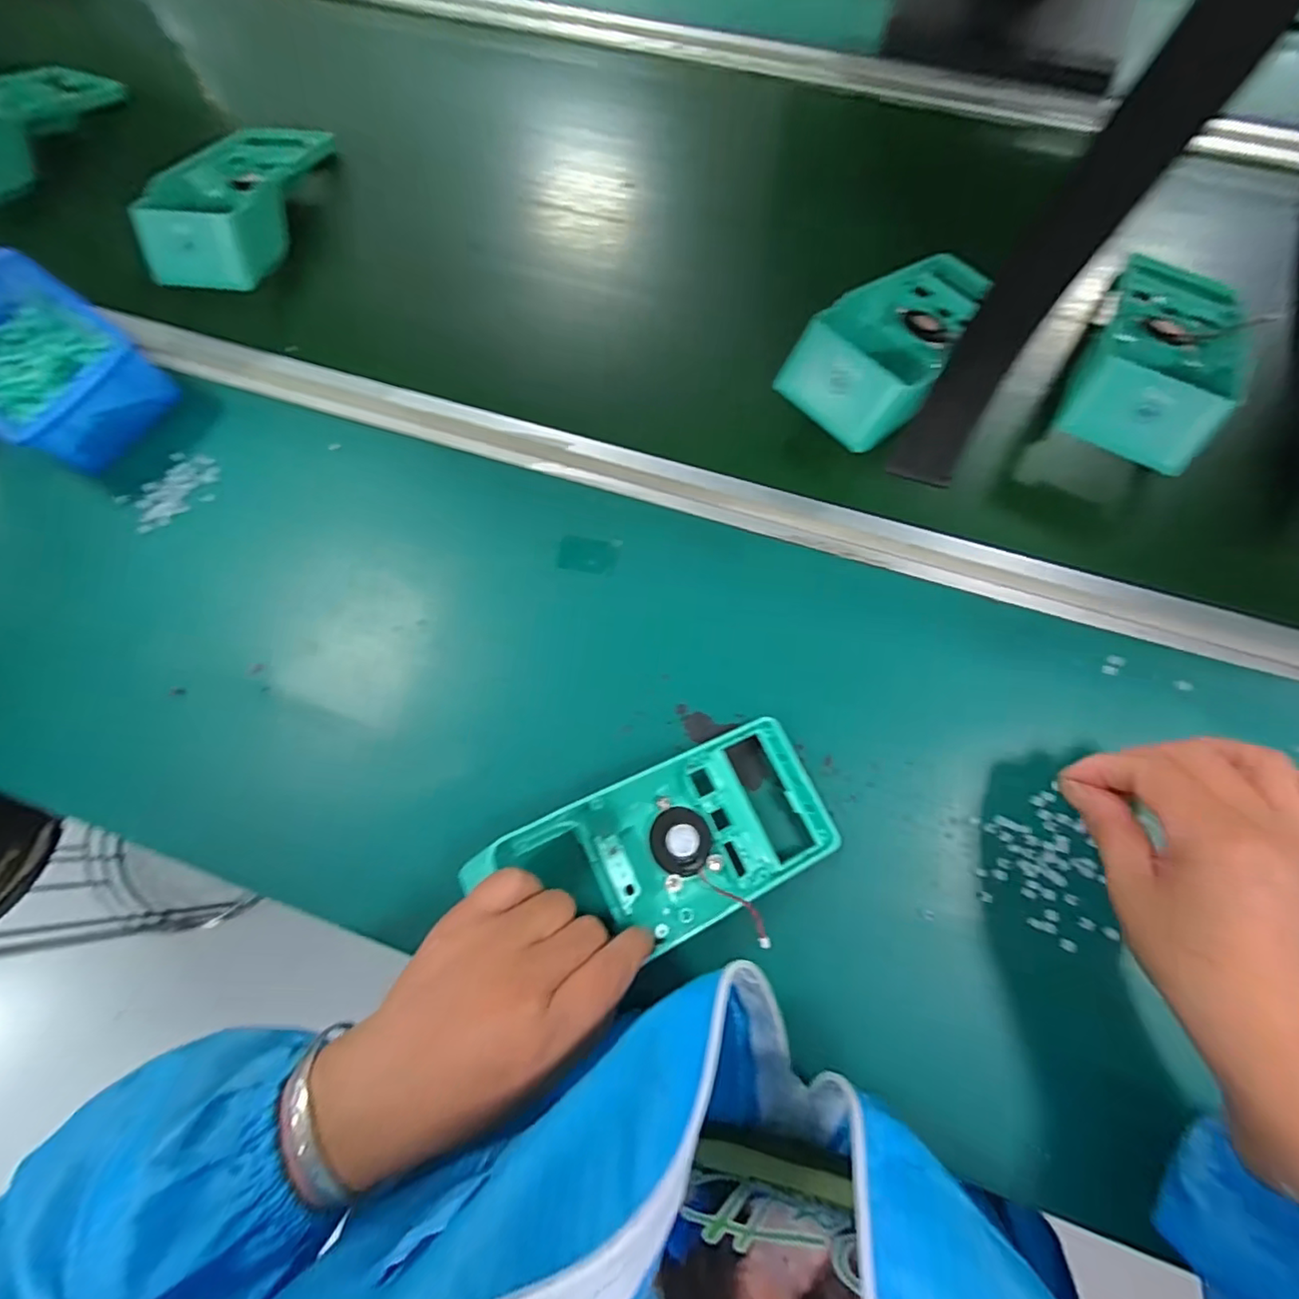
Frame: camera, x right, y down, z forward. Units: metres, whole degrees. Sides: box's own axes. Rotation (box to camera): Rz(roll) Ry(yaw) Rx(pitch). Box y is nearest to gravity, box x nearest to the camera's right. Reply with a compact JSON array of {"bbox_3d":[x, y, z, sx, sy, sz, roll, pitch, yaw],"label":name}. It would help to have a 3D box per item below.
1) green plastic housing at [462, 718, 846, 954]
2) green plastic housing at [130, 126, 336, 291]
[{"bbox_3d":[0.005,0.107,0.308,0.184,0.028,0.080,-24,71,-7],"label":"green plastic housing"},{"bbox_3d":[-0.329,-0.361,0.453,0.085,0.048,0.179,11,73,6],"label":"green plastic housing"}]

